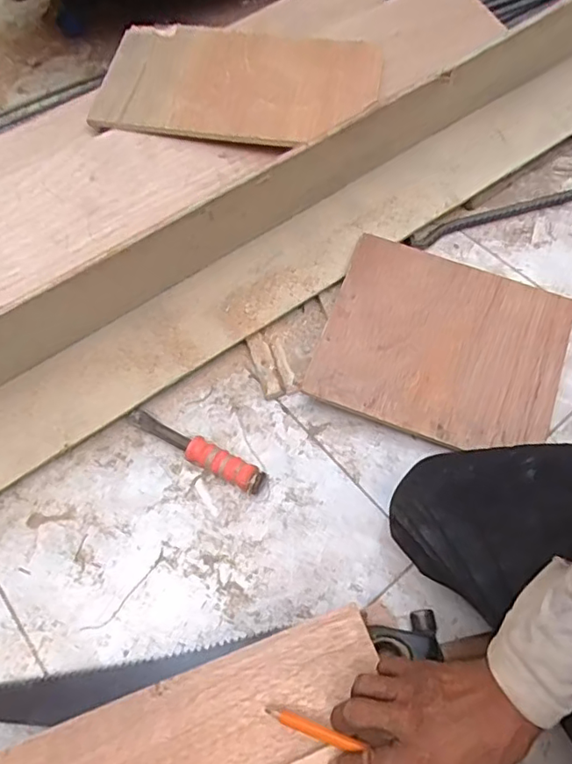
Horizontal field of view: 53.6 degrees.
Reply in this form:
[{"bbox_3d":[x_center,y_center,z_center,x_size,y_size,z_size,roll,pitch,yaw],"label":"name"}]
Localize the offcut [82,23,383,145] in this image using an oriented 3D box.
[{"bbox_3d":[-0.069,-0.443,0.840,0.396,0.023,0.227,8,67,4],"label":"offcut"}]

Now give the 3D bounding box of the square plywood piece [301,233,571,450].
[{"bbox_3d":[0.206,-0.049,0.743,0.302,0.012,0.253,19,70,7],"label":"square plywood piece"}]

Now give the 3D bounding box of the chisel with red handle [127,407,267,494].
[{"bbox_3d":[-0.116,0.083,0.713,0.197,0.027,0.030,27,66,16],"label":"chisel with red handle"}]

